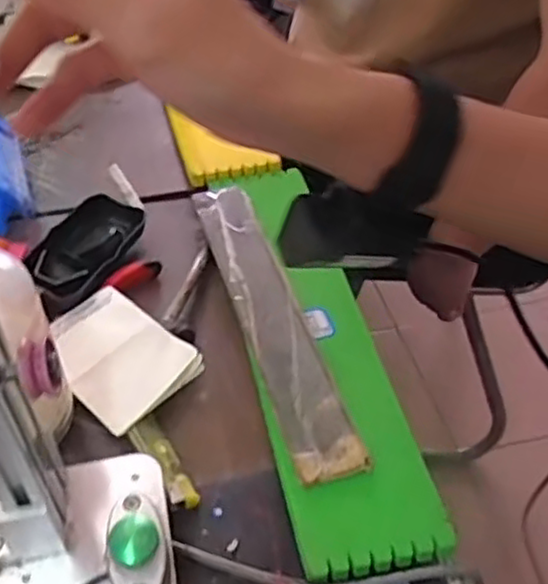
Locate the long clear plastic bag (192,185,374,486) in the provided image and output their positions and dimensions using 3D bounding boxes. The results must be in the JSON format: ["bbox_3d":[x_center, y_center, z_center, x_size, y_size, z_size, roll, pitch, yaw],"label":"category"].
[{"bbox_3d":[-0.004,0.012,0.486,0.041,0.007,0.269,-14,47,-11],"label":"long clear plastic bag"}]

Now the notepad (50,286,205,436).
[{"bbox_3d":[-0.103,0.038,0.462,0.071,0.008,0.102,-38,55,-23],"label":"notepad"}]

